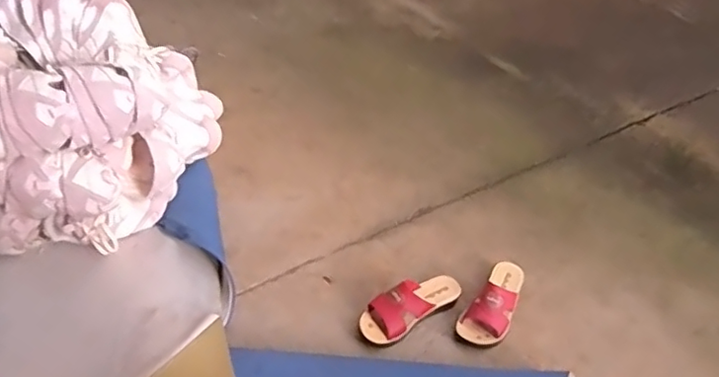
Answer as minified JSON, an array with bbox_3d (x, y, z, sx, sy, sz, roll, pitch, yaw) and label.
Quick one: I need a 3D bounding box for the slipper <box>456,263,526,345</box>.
[{"bbox_3d":[0.276,0.221,1.157,0.090,0.079,0.218,25,42,19],"label":"slipper"}]

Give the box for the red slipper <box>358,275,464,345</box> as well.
[{"bbox_3d":[0.100,0.226,1.131,0.230,0.075,0.086,-25,50,-34],"label":"red slipper"}]

